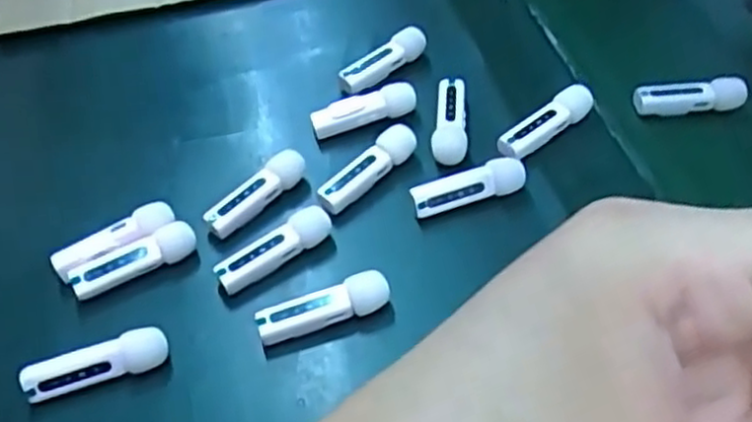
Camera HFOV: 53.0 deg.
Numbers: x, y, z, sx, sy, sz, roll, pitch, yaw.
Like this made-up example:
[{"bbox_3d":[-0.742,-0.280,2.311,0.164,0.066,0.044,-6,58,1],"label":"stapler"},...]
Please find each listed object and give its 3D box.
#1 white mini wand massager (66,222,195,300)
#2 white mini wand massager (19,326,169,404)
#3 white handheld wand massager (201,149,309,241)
[{"bbox_3d":[-0.123,0.025,0.385,0.063,0.018,0.014,-24,53,-20],"label":"white mini wand massager"},{"bbox_3d":[-0.129,0.070,0.346,0.064,0.016,0.015,-12,50,-11],"label":"white mini wand massager"},{"bbox_3d":[-0.065,-0.011,0.410,0.015,0.018,0.061,33,56,25],"label":"white handheld wand massager"}]

